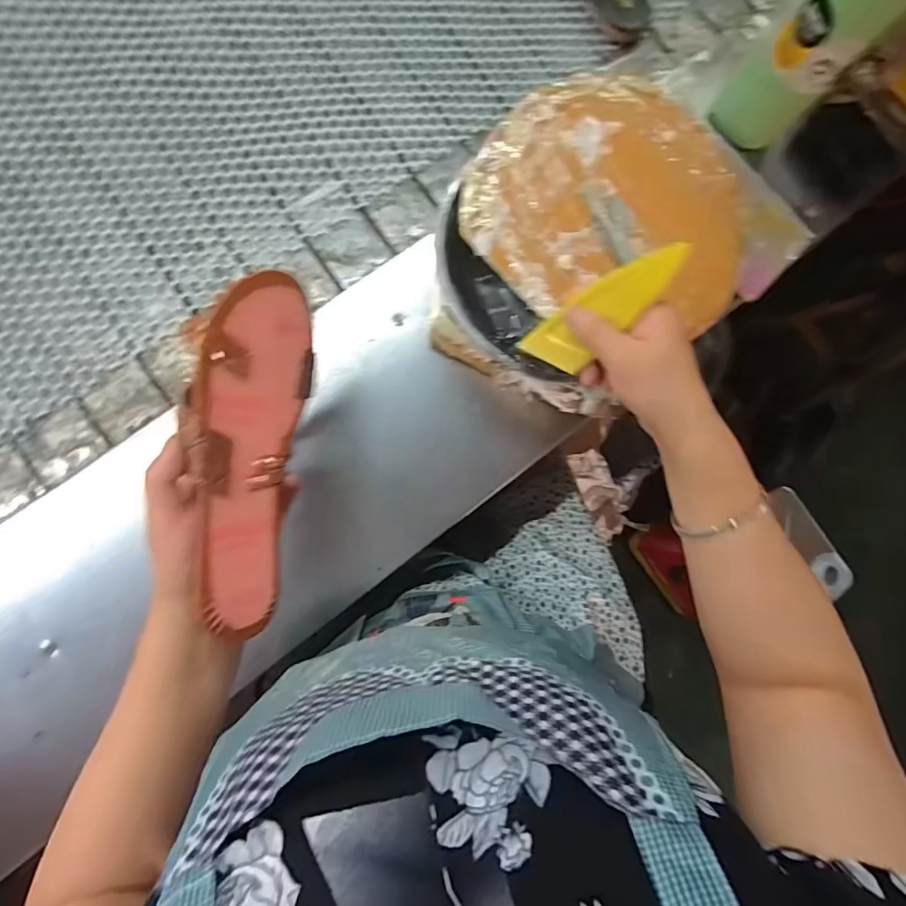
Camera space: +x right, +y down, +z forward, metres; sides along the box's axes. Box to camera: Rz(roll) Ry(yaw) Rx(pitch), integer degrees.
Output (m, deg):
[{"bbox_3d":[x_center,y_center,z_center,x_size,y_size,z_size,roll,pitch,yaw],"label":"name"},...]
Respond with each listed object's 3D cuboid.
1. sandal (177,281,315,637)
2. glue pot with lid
[{"bbox_3d":[-0.150,-0.004,0.347,0.050,0.085,0.235,1,86,38],"label":"sandal"},{"bbox_3d":[0.123,-0.188,0.457,0.246,0.076,0.277,32,81,-3],"label":"glue pot with lid"}]

